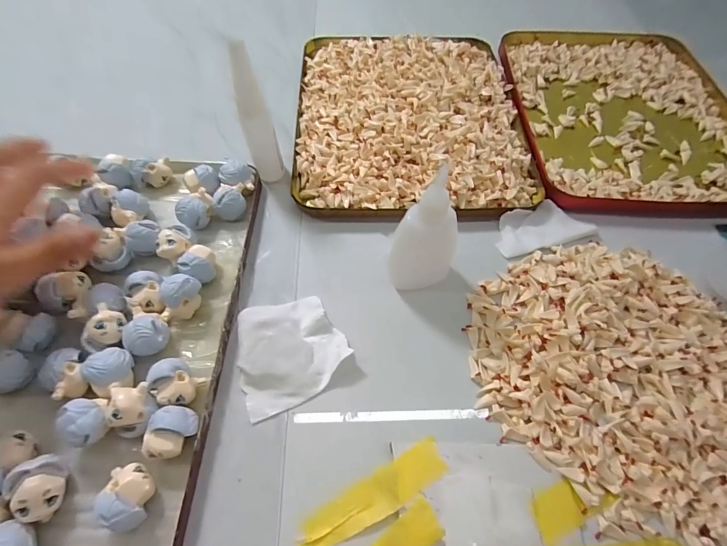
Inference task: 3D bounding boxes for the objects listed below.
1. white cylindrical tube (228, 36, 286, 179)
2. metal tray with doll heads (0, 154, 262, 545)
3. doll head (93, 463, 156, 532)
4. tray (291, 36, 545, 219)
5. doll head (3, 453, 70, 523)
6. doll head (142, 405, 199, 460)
[{"bbox_3d":[-0.075,-0.104,0.275,0.022,0.113,0.019,-13,60,-9],"label":"white cylindrical tube"},{"bbox_3d":[-0.187,0.040,0.222,0.204,0.028,0.288,2,59,0],"label":"metal tray with doll heads"},{"bbox_3d":[-0.115,0.109,0.184,0.019,0.024,0.027,0,59,-2],"label":"doll head"},{"bbox_3d":[0.042,-0.147,0.343,0.200,0.016,0.230,-1,59,-2],"label":"tray"},{"bbox_3d":[-0.159,0.106,0.186,0.020,0.022,0.027,-27,63,-17],"label":"doll head"},{"bbox_3d":[-0.100,0.082,0.196,0.020,0.018,0.026,22,60,11],"label":"doll head"}]

